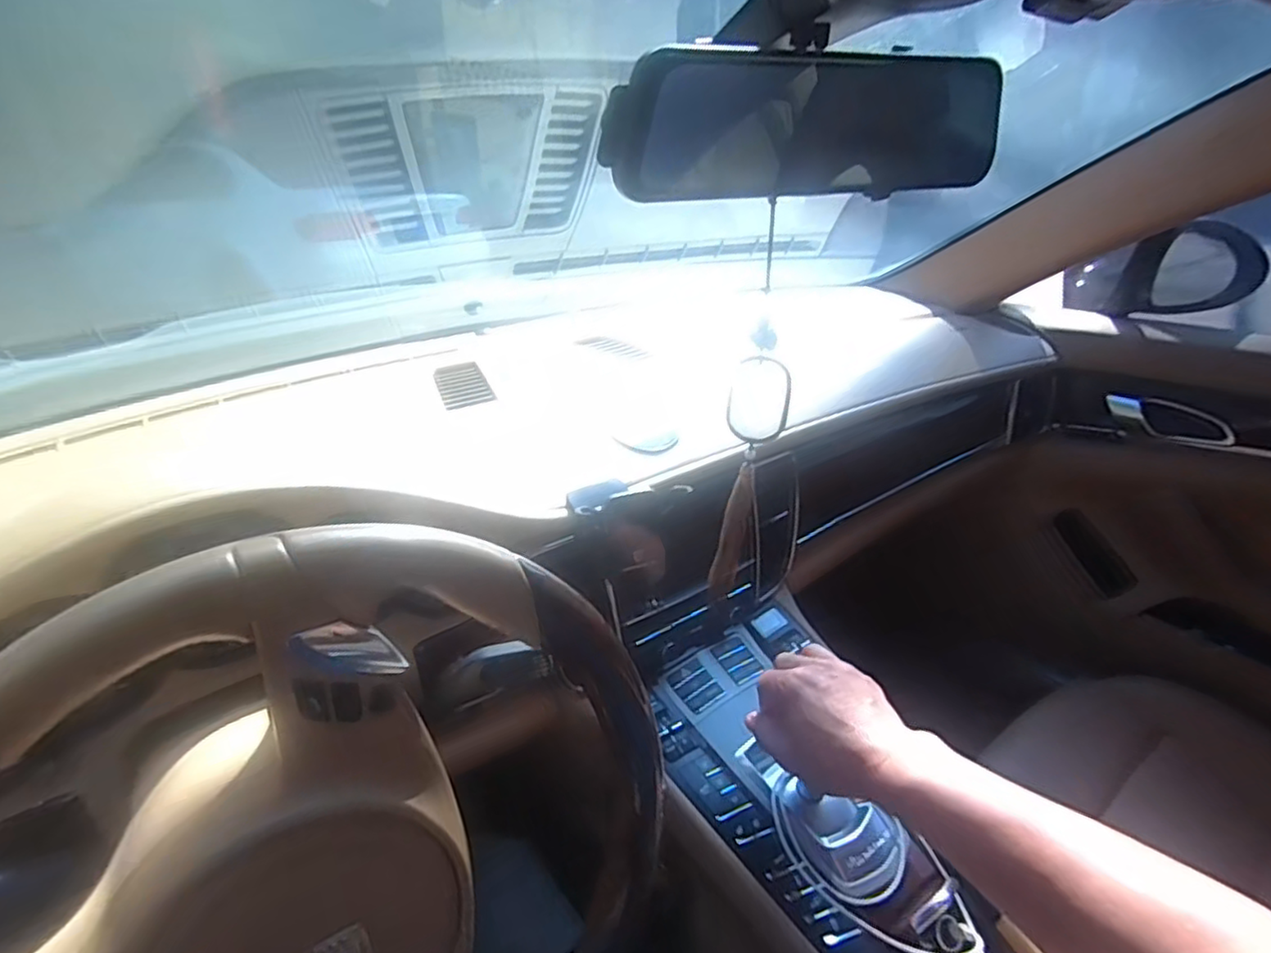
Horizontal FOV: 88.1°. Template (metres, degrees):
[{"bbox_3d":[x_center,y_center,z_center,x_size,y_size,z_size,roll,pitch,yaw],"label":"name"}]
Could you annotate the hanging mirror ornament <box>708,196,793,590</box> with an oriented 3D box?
[{"bbox_3d":[0.091,-0.010,0.522,0.052,0.220,0.013,2,24,5],"label":"hanging mirror ornament"}]

